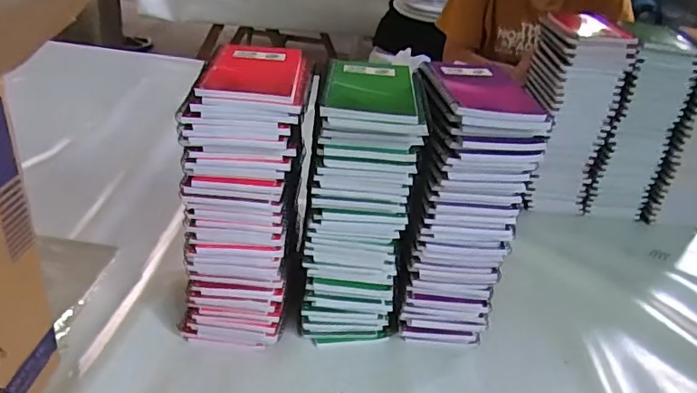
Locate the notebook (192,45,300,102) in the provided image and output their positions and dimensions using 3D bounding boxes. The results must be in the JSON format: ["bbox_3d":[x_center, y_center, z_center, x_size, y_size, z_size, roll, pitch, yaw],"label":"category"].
[{"bbox_3d":[-0.086,-0.115,0.493,0.081,0.012,0.119,3,31,-6],"label":"notebook"}]

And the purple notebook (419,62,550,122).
[{"bbox_3d":[0.124,-0.098,0.504,0.087,0.010,0.120,3,31,-7],"label":"purple notebook"}]

